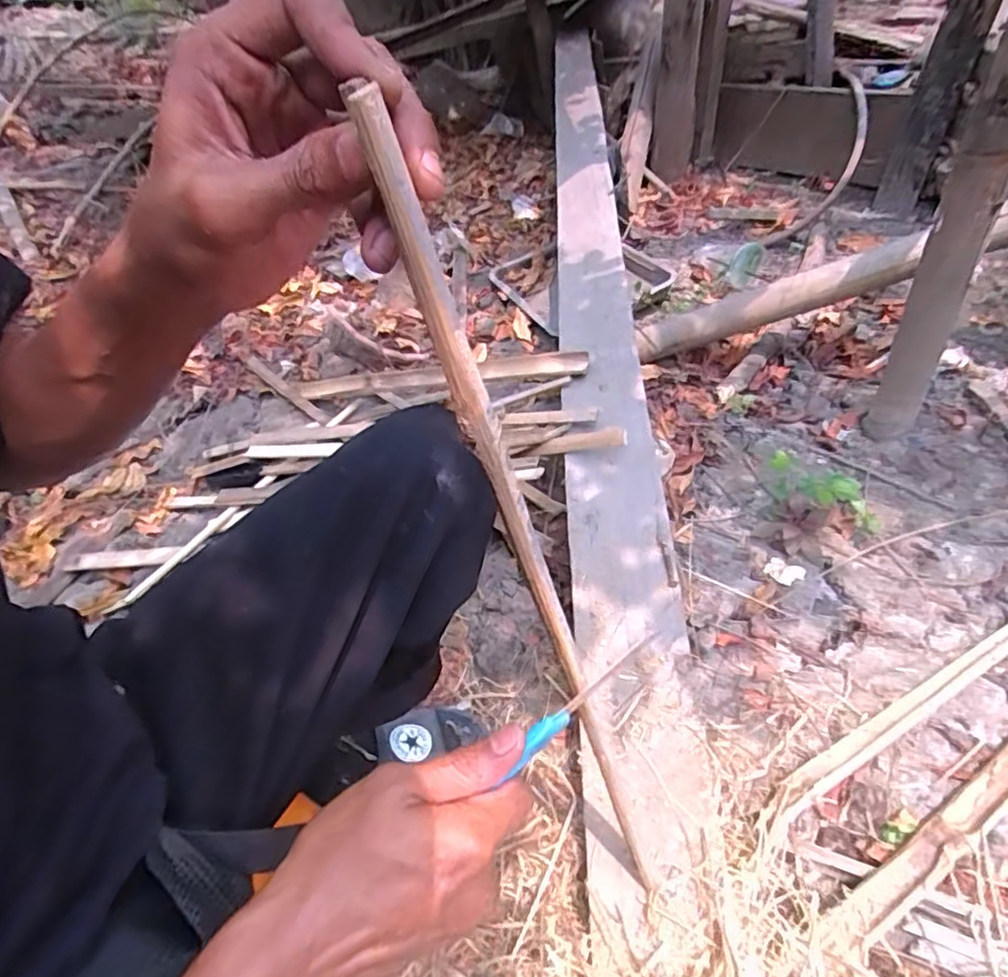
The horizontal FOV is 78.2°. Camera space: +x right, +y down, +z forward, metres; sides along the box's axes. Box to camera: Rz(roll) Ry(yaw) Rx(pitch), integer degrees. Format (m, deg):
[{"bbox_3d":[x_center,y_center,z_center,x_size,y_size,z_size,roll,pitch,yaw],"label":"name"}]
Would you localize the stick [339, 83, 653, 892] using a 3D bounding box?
[{"bbox_3d":[0.025,0.066,0.286,0.012,0.435,0.009,7,41,35],"label":"stick"}]

